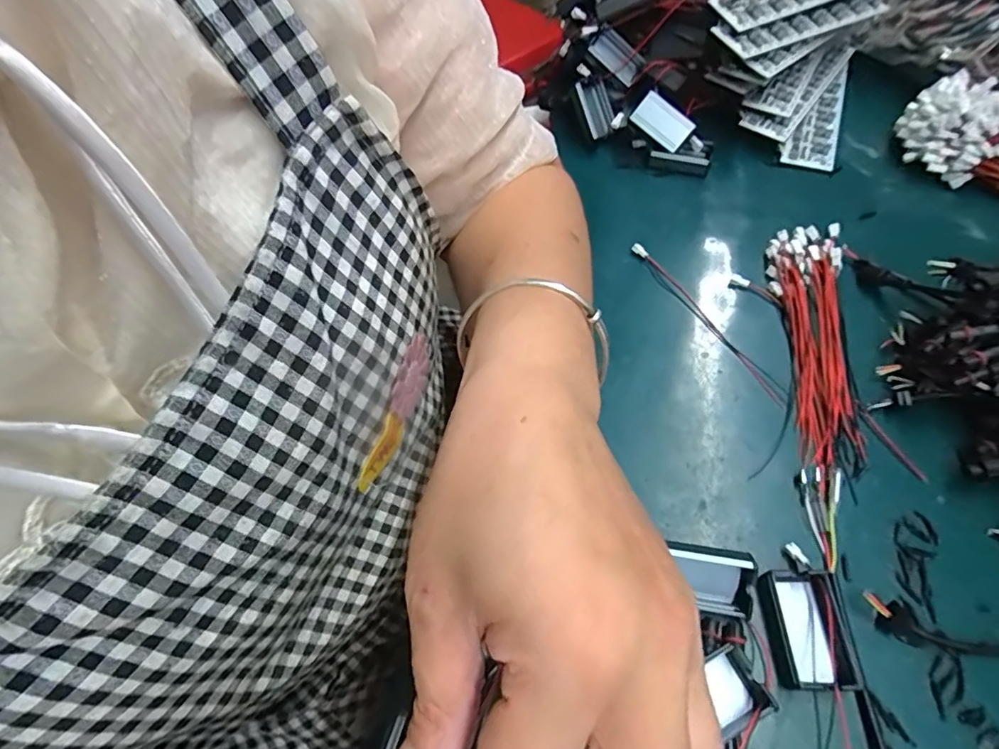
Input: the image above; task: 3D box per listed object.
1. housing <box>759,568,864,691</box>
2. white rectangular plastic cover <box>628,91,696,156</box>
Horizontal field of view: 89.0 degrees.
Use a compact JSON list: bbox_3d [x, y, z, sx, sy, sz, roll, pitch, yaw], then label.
[{"bbox_3d":[0.150,0.122,0.247,0.030,0.014,0.053,-6,58,6],"label":"housing"},{"bbox_3d":[0.138,-0.214,0.431,0.049,0.029,0.011,42,23,5],"label":"white rectangular plastic cover"}]

